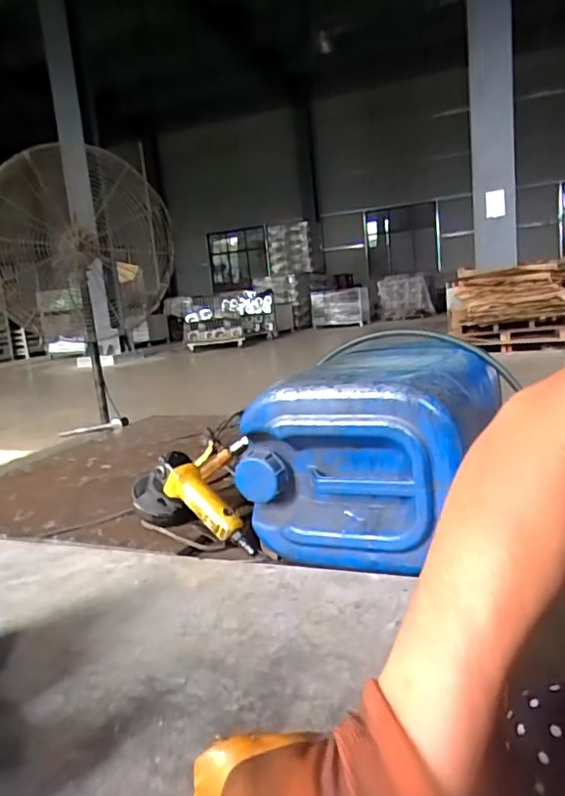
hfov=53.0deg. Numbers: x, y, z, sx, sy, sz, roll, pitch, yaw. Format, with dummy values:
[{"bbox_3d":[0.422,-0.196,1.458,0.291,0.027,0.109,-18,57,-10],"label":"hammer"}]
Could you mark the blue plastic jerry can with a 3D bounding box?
[{"bbox_3d":[0.157,0.058,0.812,0.271,0.234,0.372,0,11,33],"label":"blue plastic jerry can"}]

